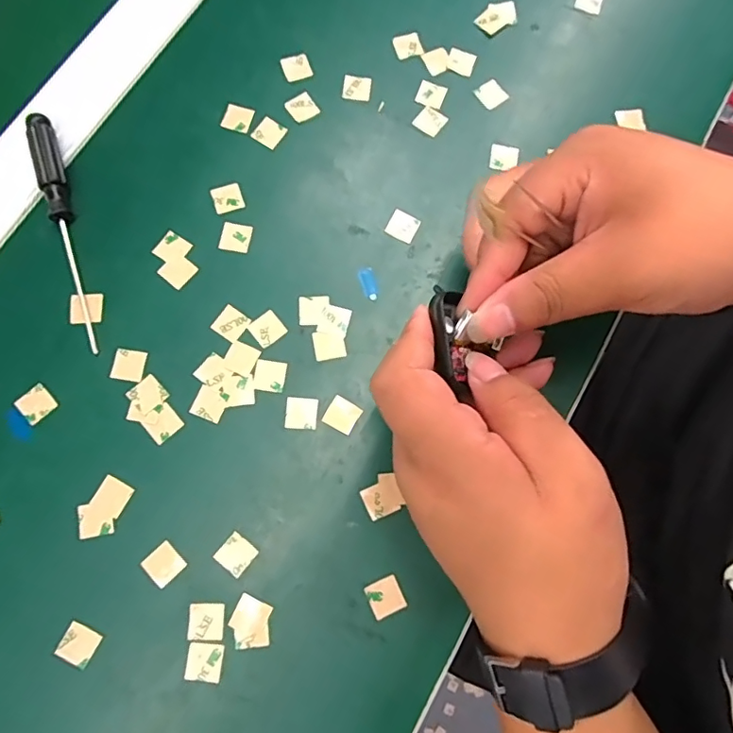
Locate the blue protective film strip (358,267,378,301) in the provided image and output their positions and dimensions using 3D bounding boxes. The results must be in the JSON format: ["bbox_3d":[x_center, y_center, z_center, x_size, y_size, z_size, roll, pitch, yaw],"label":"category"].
[{"bbox_3d":[0.002,-0.044,0.276,0.008,0.004,0.018,-18,78,-6],"label":"blue protective film strip"}]

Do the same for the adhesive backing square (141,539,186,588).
[{"bbox_3d":[-0.093,0.091,0.243,0.016,0.004,0.015,44,74,10],"label":"adhesive backing square"}]

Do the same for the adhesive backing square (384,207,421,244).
[{"bbox_3d":[0.020,-0.076,0.286,0.016,0.004,0.016,27,76,3],"label":"adhesive backing square"}]

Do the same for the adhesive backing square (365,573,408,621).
[{"bbox_3d":[0.009,0.106,0.243,0.015,0.004,0.015,-24,77,-5],"label":"adhesive backing square"}]

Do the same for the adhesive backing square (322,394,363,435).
[{"bbox_3d":[-0.012,0.024,0.261,0.015,0.004,0.015,27,75,6],"label":"adhesive backing square"}]

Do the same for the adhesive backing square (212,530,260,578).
[{"bbox_3d":[-0.060,0.087,0.245,0.015,0.004,0.015,38,75,9],"label":"adhesive backing square"}]

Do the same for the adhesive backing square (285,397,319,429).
[{"bbox_3d":[-0.032,0.023,0.261,0.015,0.004,0.015,1,76,3],"label":"adhesive backing square"}]

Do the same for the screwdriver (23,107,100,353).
[{"bbox_3d":[-0.155,-0.072,0.271,0.015,0.012,0.130,-19,78,-6],"label":"screwdriver"}]

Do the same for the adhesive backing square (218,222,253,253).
[{"bbox_3d":[-0.070,-0.069,0.281,0.016,0.004,0.015,11,79,1],"label":"adhesive backing square"}]

